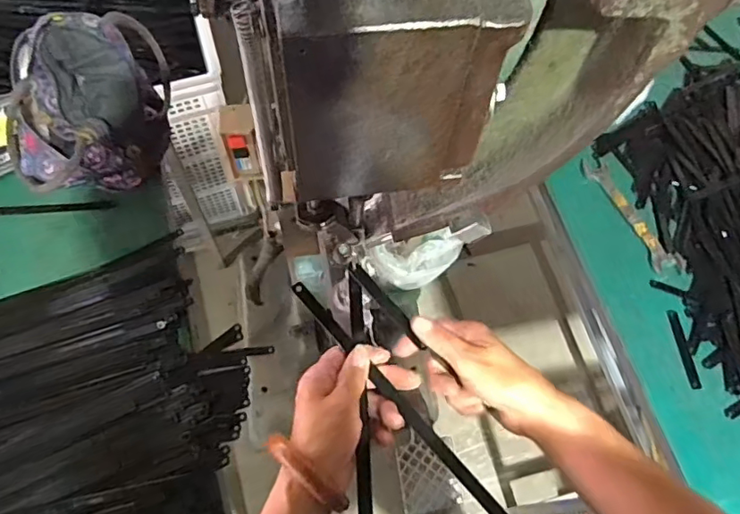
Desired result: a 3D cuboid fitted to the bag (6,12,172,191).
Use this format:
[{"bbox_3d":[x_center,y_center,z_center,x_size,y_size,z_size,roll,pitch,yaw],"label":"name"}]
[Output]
[{"bbox_3d":[-0.410,-0.201,0.810,0.182,0.175,0.226,-5,65,-2],"label":"bag"}]

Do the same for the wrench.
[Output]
[{"bbox_3d":[0.368,-0.060,0.785,0.039,0.005,0.198,-22,66,-10],"label":"wrench"}]

